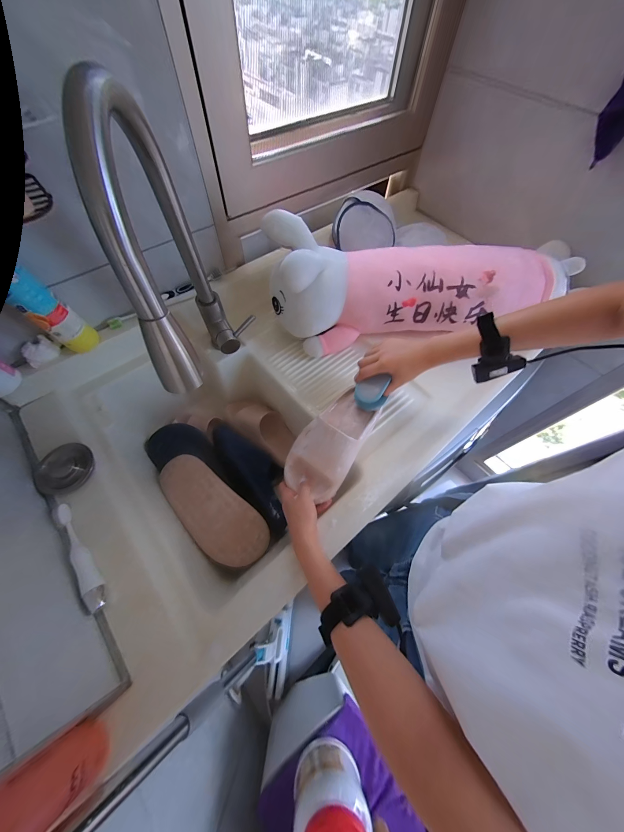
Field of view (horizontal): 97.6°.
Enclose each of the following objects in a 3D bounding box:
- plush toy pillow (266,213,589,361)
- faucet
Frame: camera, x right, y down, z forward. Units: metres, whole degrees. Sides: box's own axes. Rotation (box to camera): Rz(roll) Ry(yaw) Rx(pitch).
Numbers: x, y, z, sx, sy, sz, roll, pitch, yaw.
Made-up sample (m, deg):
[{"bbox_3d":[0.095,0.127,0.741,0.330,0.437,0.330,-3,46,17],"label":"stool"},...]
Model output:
[{"bbox_3d":[0.216,-0.271,0.573,0.584,0.183,0.157,-4,63,-5],"label":"plush toy pillow"},{"bbox_3d":[-0.154,-0.174,0.364,0.076,0.342,0.285,-6,63,-6],"label":"faucet"}]

